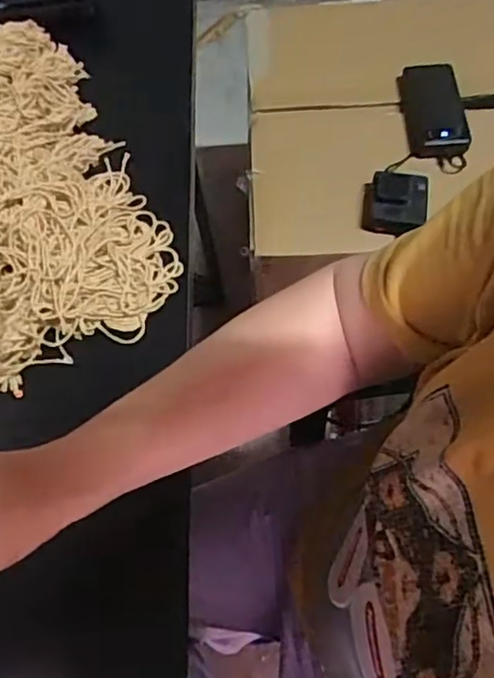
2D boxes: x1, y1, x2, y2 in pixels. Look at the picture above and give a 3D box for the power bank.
[{"bbox_3d":[0.270,-0.334,0.892,0.090,0.021,0.160,-4,64,1],"label":"power bank"}]

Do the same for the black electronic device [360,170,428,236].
[{"bbox_3d":[0.195,-0.181,0.816,0.081,0.042,0.076,8,65,6],"label":"black electronic device"}]

